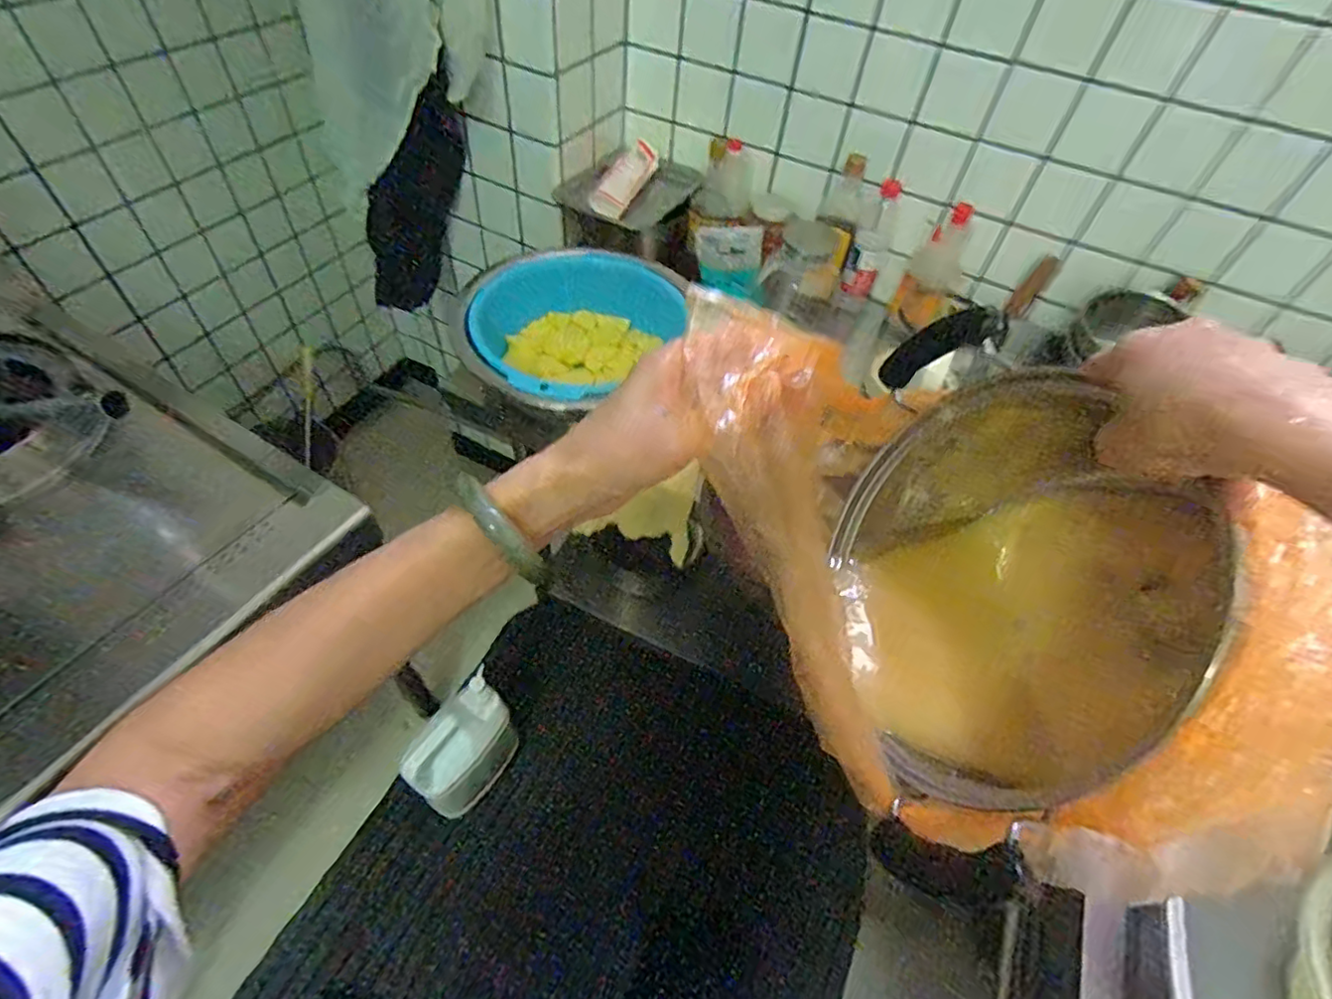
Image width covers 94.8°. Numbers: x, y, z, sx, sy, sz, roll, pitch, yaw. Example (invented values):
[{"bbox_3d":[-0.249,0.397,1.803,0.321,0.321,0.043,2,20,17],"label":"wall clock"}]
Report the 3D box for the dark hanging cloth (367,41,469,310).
[{"bbox_3d":[-0.466,-0.550,1.147,0.158,0.504,0.022,-26,74,-43],"label":"dark hanging cloth"}]

